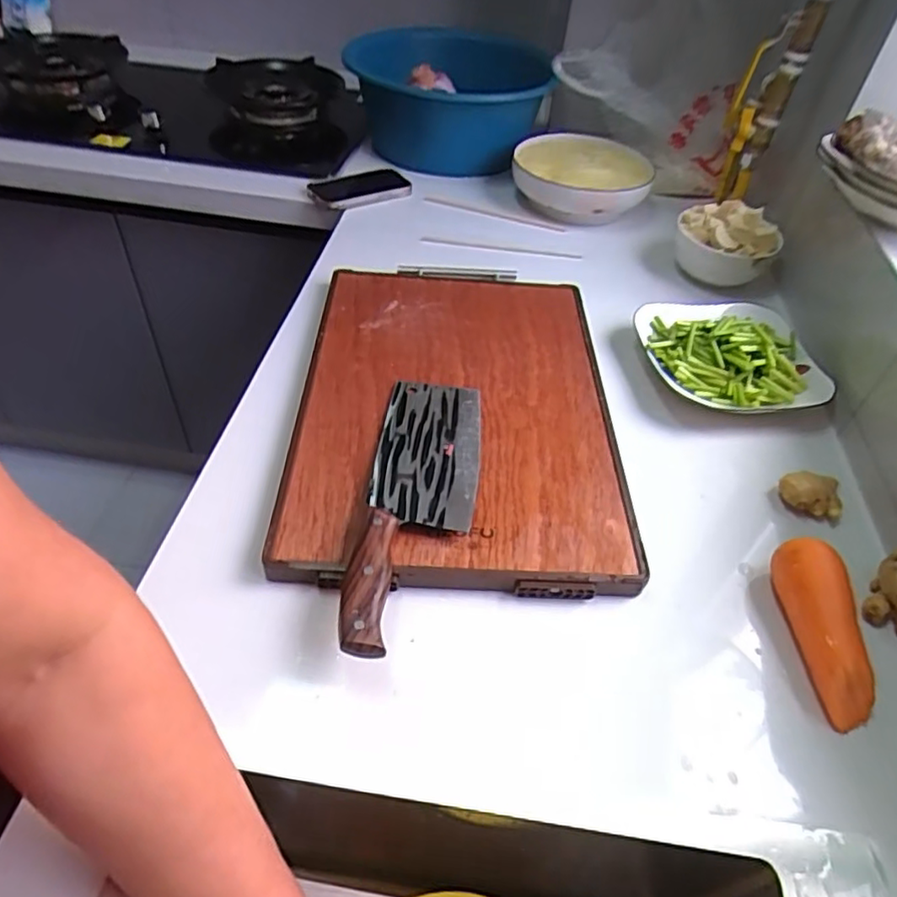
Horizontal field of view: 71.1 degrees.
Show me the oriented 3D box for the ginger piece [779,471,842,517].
[{"bbox_3d":[0.329,0.042,0.571,0.056,0.027,0.034,10,46,4],"label":"ginger piece"}]

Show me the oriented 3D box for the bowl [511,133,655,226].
[{"bbox_3d":[0.188,-0.404,0.935,0.171,0.072,0.190,-4,47,-10],"label":"bowl"}]

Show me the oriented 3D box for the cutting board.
[{"bbox_3d":[0.009,-0.057,0.625,0.296,0.022,0.437,3,46,-3],"label":"cutting board"}]

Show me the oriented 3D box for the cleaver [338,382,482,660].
[{"bbox_3d":[-0.022,0.037,0.511,0.088,0.024,0.285,7,46,1],"label":"cleaver"}]

